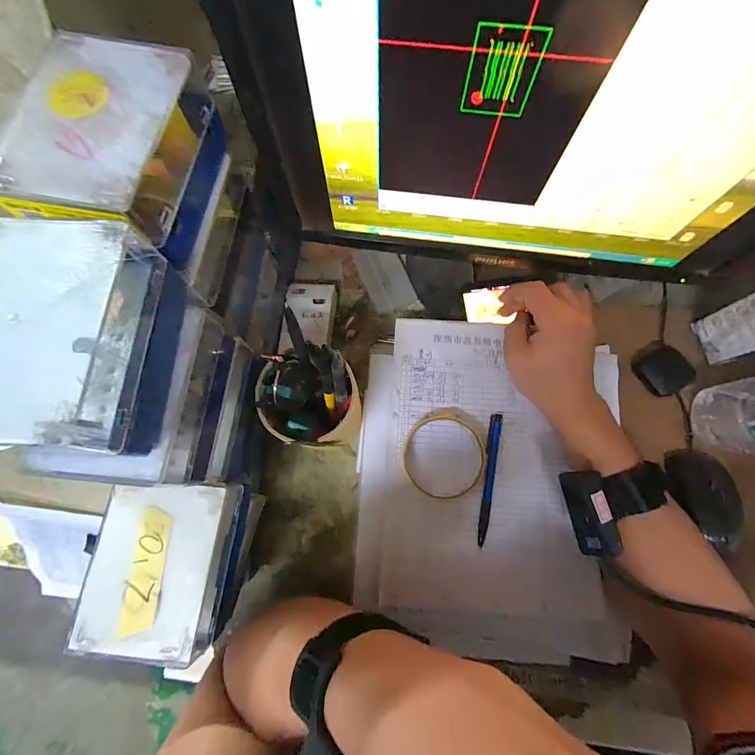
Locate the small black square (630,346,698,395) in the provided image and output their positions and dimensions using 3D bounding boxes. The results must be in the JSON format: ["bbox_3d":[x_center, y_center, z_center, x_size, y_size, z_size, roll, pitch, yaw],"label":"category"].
[{"bbox_3d":[0.323,-0.009,0.392,0.046,0.017,0.053,-23,77,-6],"label":"small black square"}]

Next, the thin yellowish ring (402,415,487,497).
[{"bbox_3d":[0.069,0.082,0.362,0.083,0.013,0.084,0,76,0],"label":"thin yellowish ring"}]

